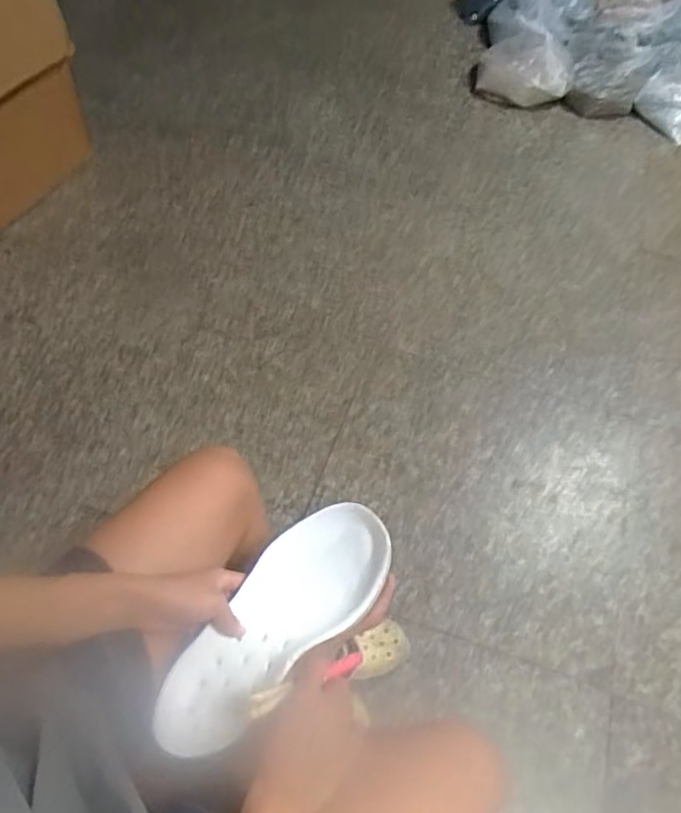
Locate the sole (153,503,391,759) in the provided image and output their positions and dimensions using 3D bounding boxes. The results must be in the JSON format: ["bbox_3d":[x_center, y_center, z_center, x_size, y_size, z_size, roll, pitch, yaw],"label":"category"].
[{"bbox_3d":[-0.065,0.210,0.609,0.101,0.029,0.273,38,74,23],"label":"sole"}]

